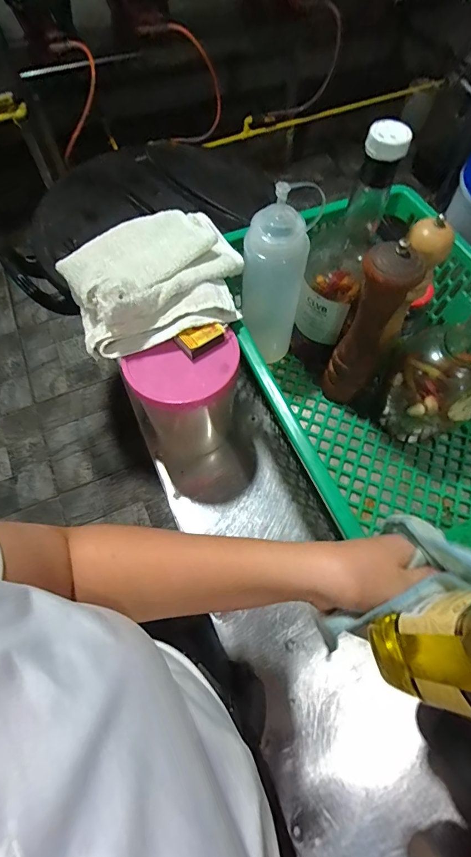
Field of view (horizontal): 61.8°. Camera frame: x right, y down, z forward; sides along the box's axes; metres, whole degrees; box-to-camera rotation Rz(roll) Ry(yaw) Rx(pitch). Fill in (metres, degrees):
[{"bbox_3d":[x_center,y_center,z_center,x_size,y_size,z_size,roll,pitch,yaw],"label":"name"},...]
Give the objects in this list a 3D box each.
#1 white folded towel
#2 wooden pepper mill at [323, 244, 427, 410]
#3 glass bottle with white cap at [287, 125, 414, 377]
[{"bbox_3d":[-0.098,-0.191,0.477,0.205,0.053,0.185,-22,65,-10],"label":"white folded towel"},{"bbox_3d":[0.170,-0.126,0.517,0.063,0.251,0.064,27,67,13],"label":"wooden pepper mill"},{"bbox_3d":[0.132,-0.205,0.519,0.068,0.328,0.084,22,65,11],"label":"glass bottle with white cap"}]

